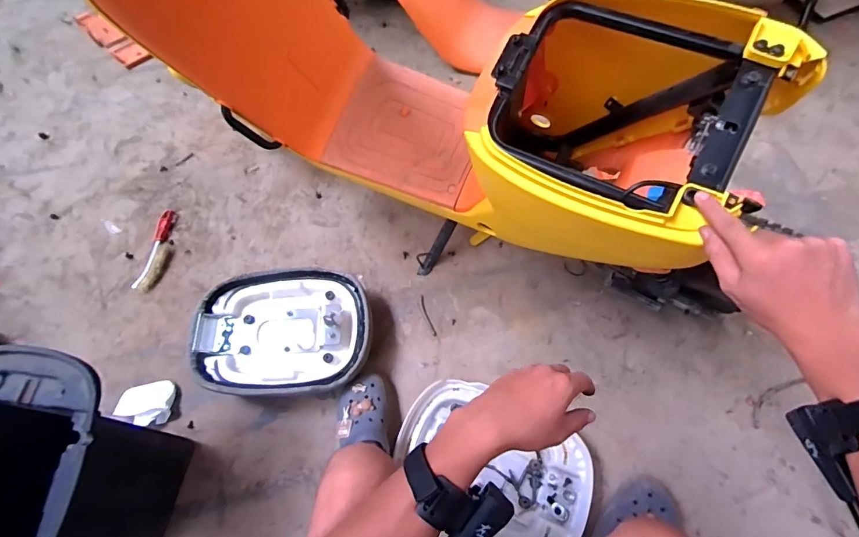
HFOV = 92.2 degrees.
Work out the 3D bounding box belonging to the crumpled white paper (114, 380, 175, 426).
[{"bbox_3d":[-0.595,0.282,0.863,0.106,0.030,0.086,-4,64,0],"label":"crumpled white paper"}]

